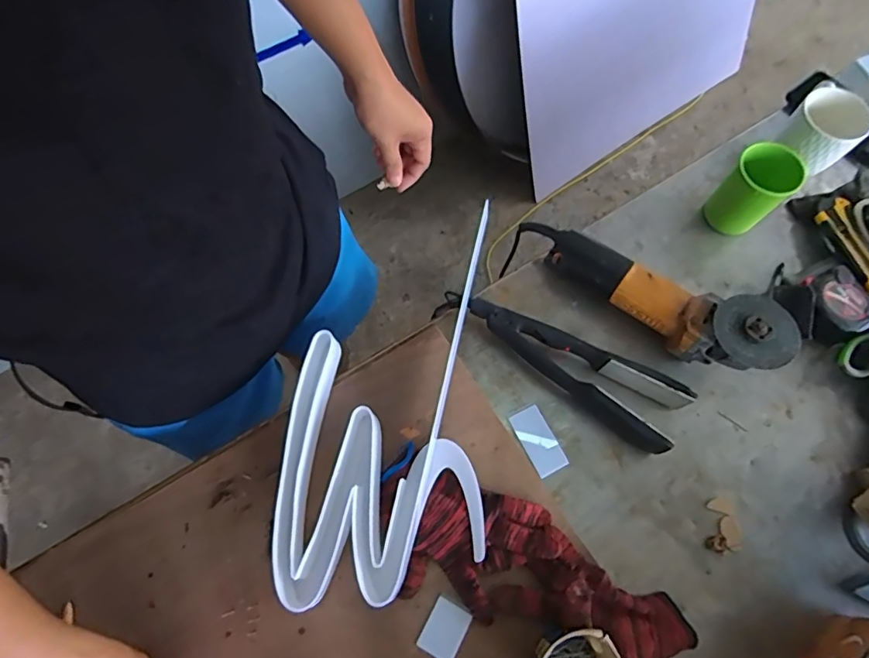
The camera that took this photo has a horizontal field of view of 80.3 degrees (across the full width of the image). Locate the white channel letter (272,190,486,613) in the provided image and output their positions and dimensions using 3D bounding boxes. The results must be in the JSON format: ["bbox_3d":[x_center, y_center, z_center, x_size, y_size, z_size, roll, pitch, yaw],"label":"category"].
[{"bbox_3d":[-0.053,0.073,0.579,0.210,0.034,0.416,1,68,1],"label":"white channel letter"}]

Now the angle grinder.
[{"bbox_3d":[0.252,-0.056,0.625,0.328,0.098,0.084,38,74,14],"label":"angle grinder"}]

